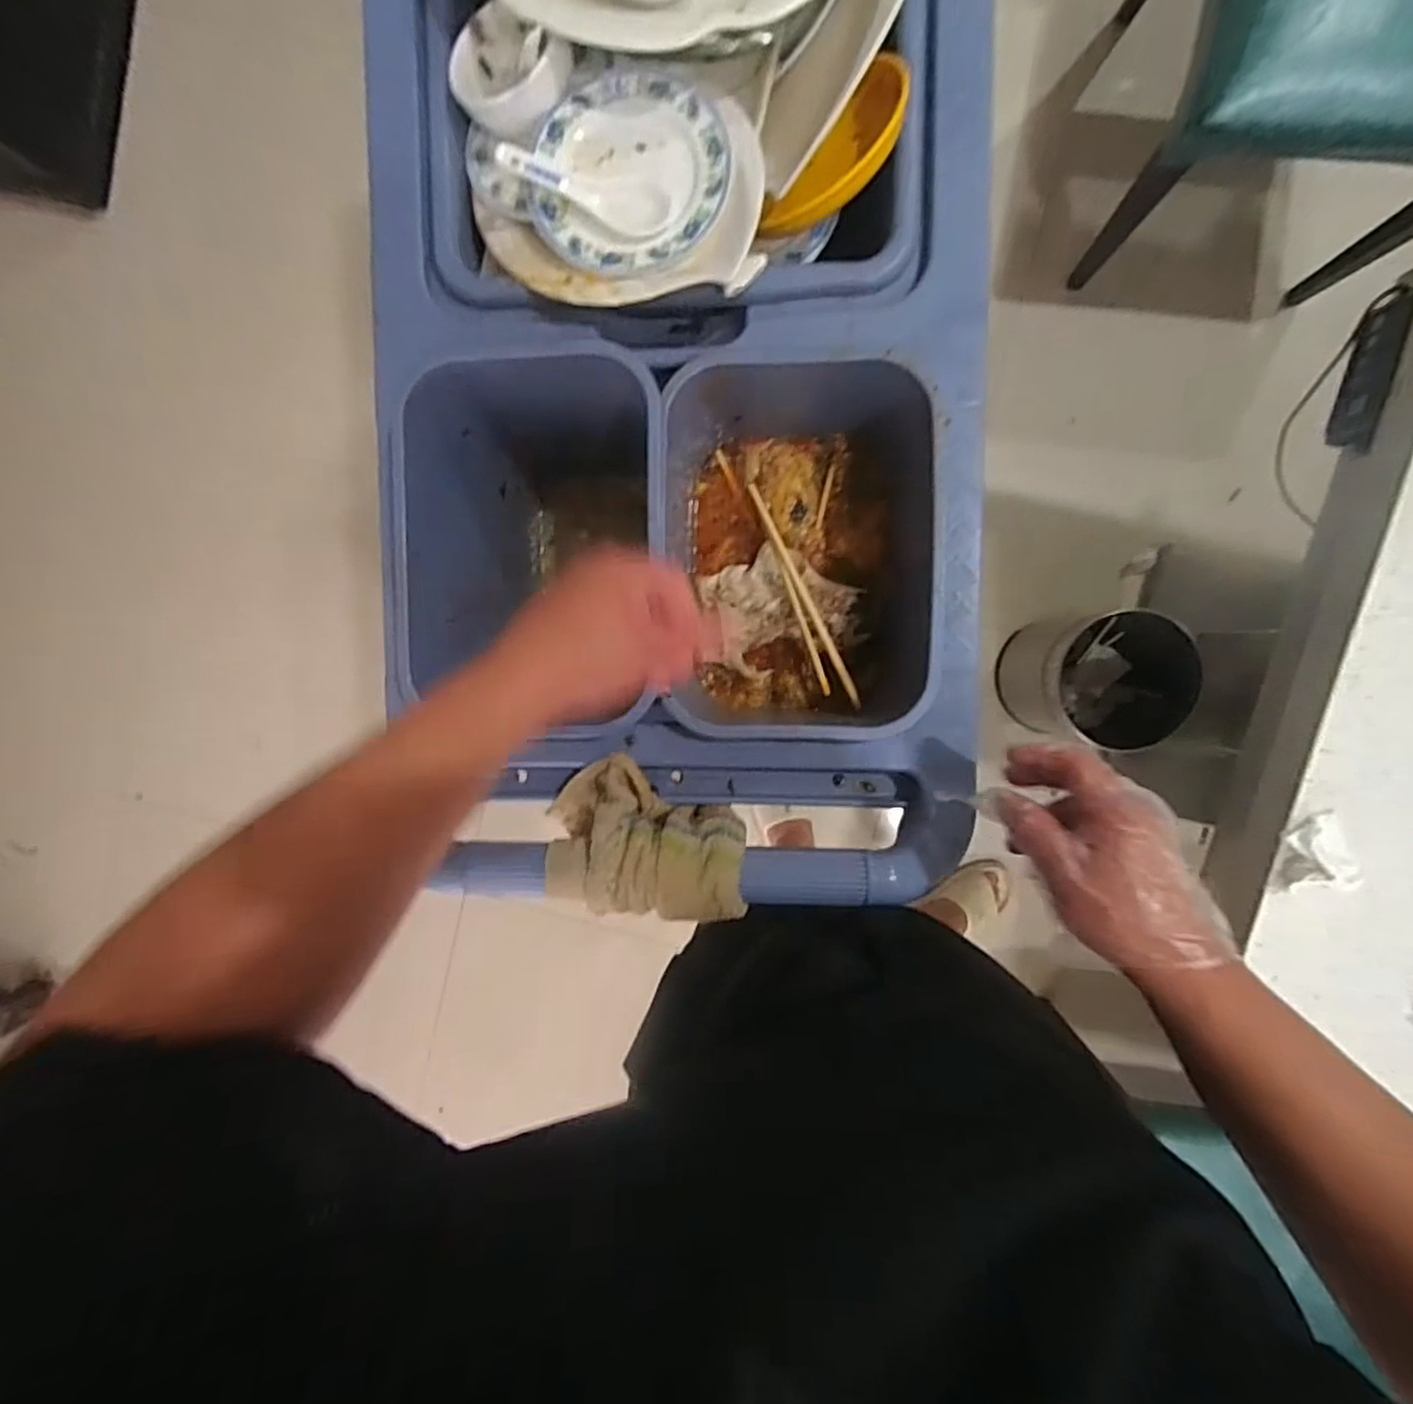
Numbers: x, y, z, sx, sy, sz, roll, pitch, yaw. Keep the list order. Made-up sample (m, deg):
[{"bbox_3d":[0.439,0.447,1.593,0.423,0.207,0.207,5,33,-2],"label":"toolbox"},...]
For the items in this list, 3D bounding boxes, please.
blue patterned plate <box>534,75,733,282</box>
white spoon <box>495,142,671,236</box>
[{"bbox_3d":[-0.055,-0.392,0.502,0.142,0.018,0.146,0,95,5],"label":"blue patterned plate"},{"bbox_3d":[-0.089,-0.375,0.498,0.122,0.027,0.039,12,96,-10],"label":"white spoon"}]

